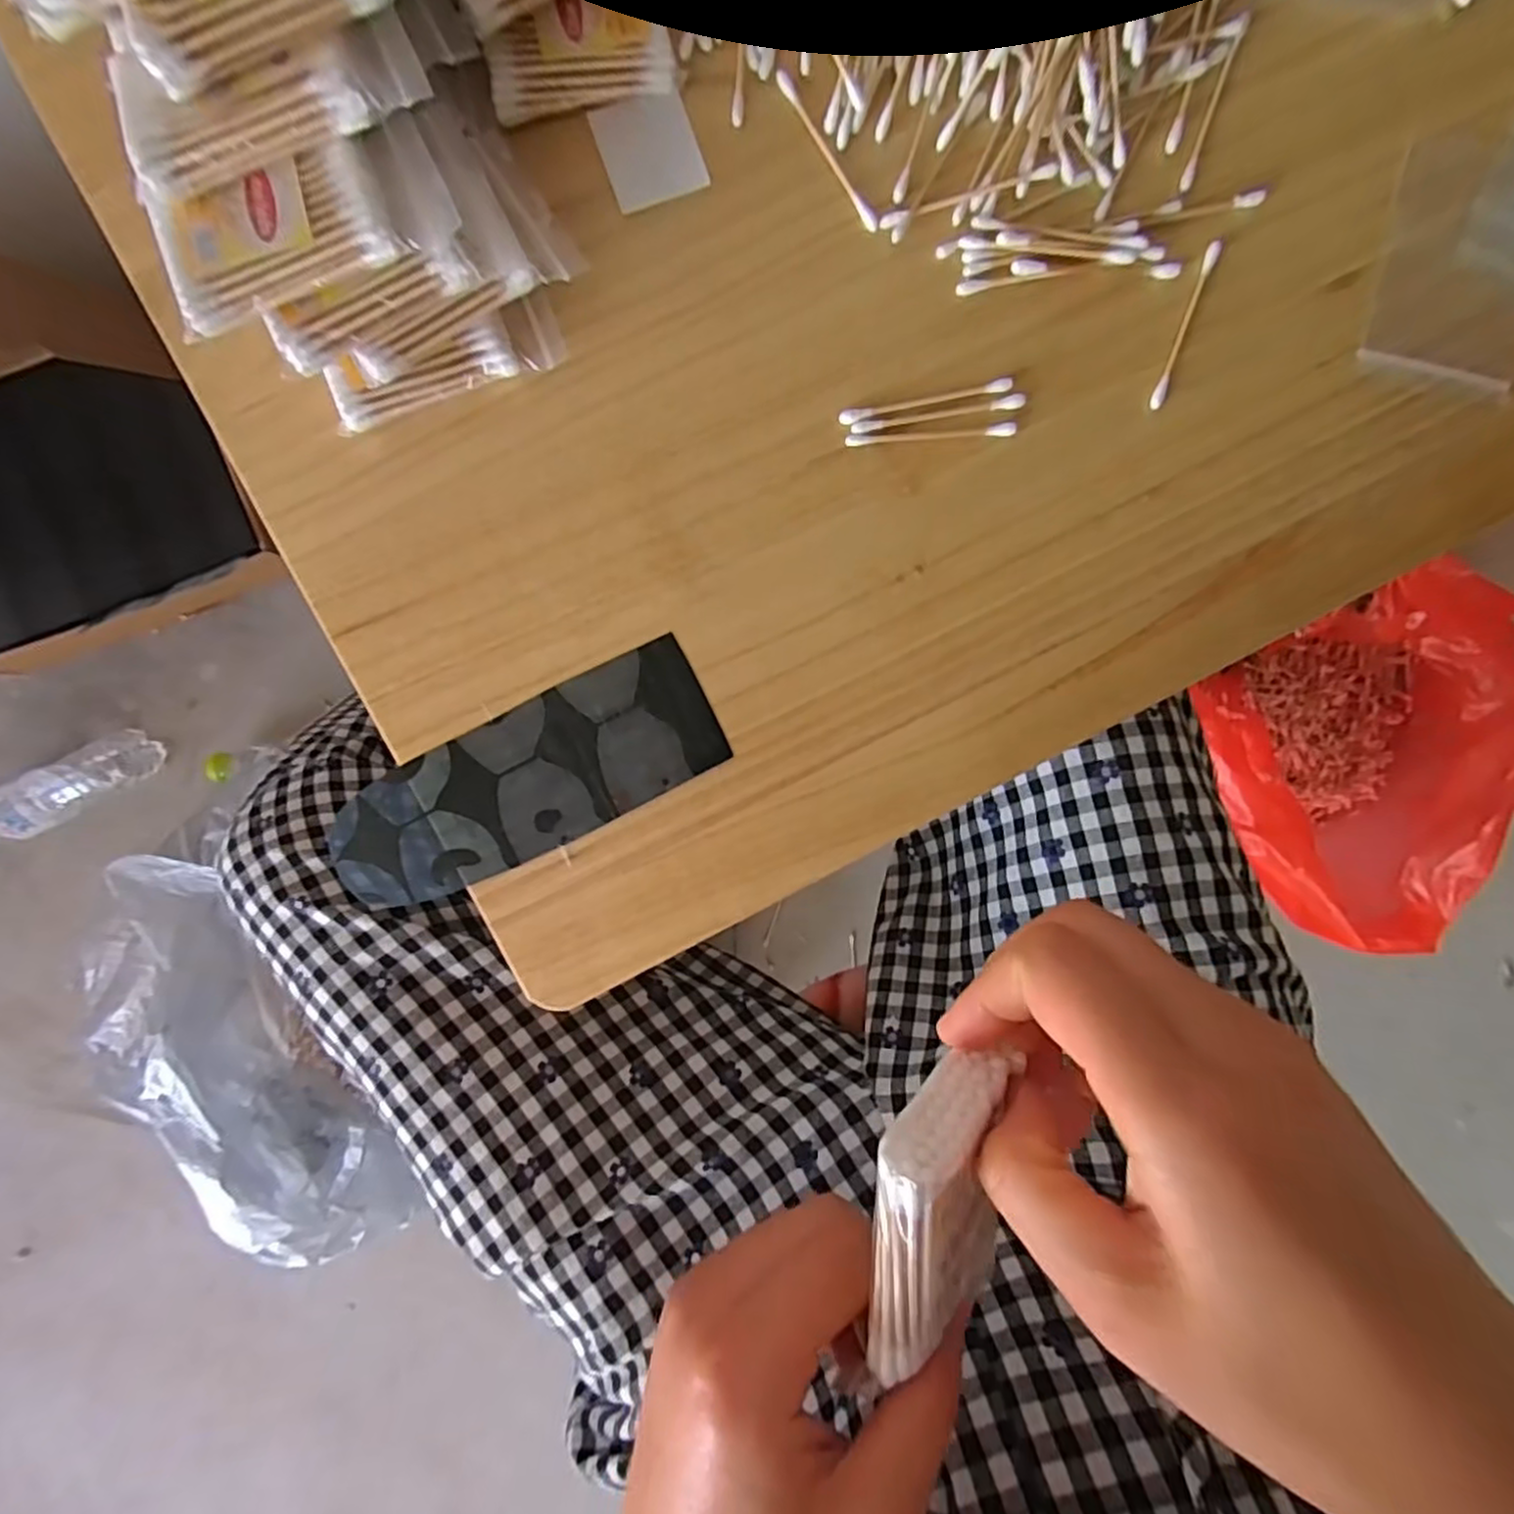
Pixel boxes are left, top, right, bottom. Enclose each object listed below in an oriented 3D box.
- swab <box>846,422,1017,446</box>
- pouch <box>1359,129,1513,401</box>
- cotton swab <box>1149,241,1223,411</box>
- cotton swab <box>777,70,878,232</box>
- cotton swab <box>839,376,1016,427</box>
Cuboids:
[{"bbox_3d":[0.073,-0.135,0.290,0.070,0.004,0.005,-5,94,-2],"label":"swab"},{"bbox_3d":[0.309,-0.213,0.298,0.078,0.004,0.099,13,93,-4],"label":"pouch"},{"bbox_3d":[0.181,-0.182,0.293,0.007,0.004,0.071,21,93,-4],"label":"cotton swab"},{"bbox_3d":[0.029,-0.246,0.280,0.006,0.004,0.070,-34,95,0],"label":"cotton swab"},{"bbox_3d":[0.070,-0.148,0.289,0.073,0.004,0.006,-12,95,-2],"label":"cotton swab"}]

